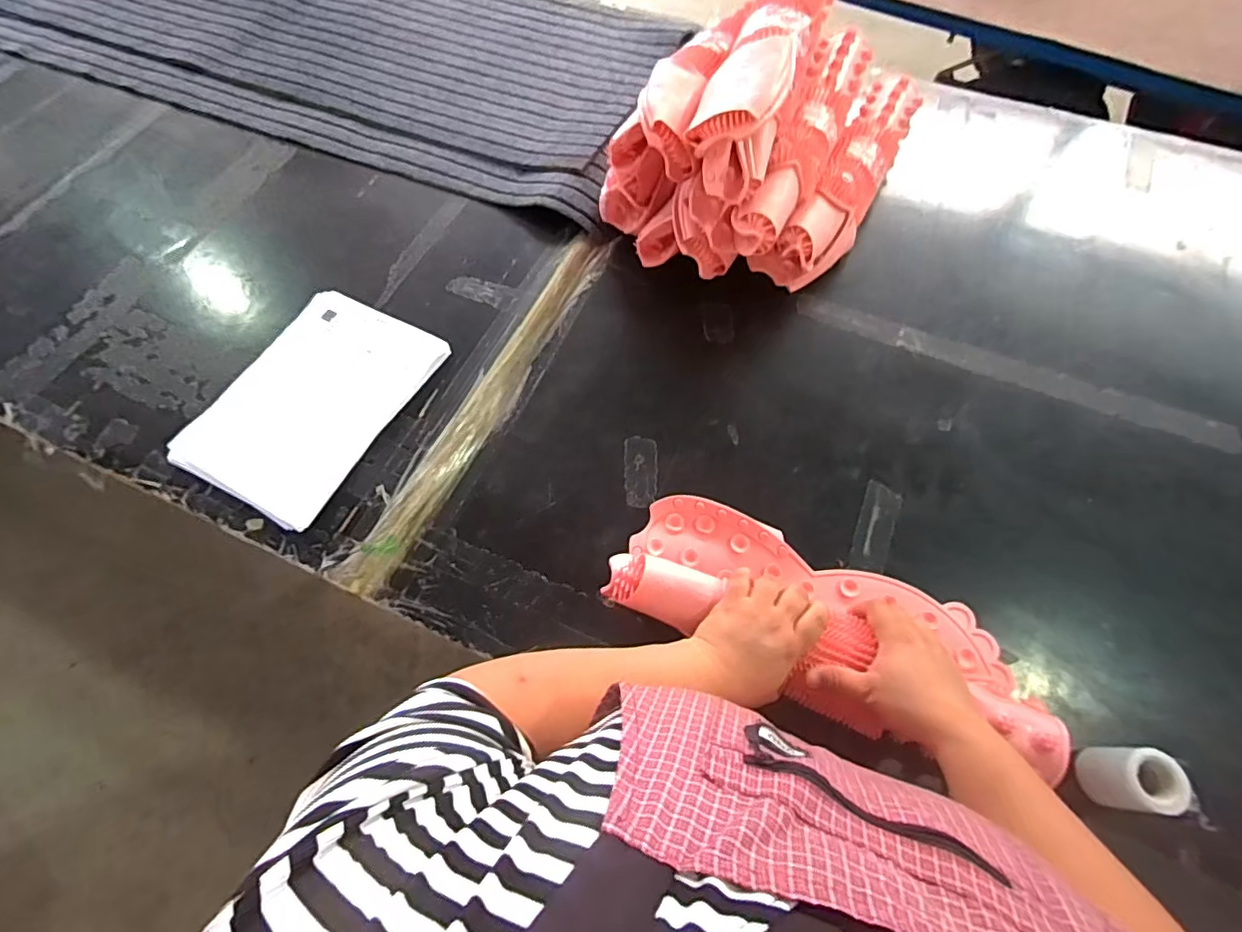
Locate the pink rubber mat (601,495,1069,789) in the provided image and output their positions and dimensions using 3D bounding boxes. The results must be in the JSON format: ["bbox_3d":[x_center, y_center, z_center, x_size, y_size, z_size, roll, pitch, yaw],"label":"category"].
[{"bbox_3d":[0.201,0.155,0.571,0.416,0.083,0.171,21,65,7],"label":"pink rubber mat"}]

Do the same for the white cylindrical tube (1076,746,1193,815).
[{"bbox_3d":[0.458,0.278,0.507,0.047,0.065,0.049,0,63,0],"label":"white cylindrical tube"}]

